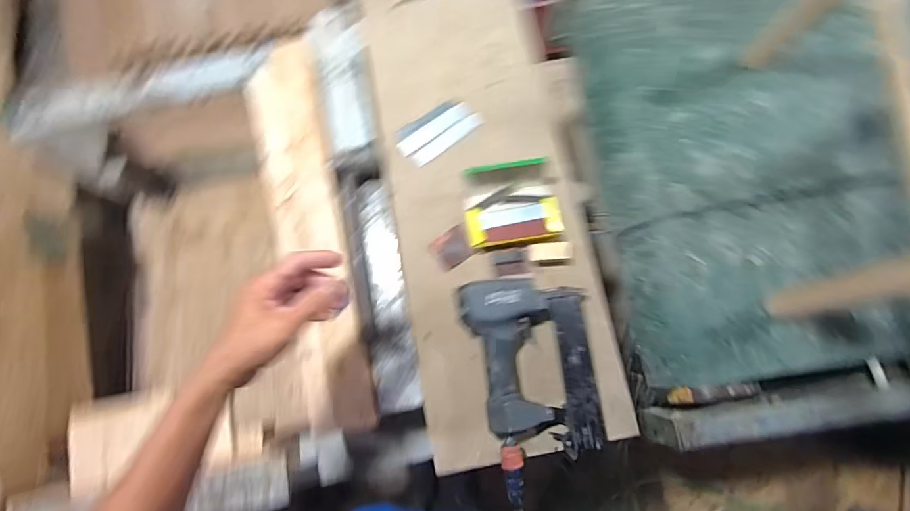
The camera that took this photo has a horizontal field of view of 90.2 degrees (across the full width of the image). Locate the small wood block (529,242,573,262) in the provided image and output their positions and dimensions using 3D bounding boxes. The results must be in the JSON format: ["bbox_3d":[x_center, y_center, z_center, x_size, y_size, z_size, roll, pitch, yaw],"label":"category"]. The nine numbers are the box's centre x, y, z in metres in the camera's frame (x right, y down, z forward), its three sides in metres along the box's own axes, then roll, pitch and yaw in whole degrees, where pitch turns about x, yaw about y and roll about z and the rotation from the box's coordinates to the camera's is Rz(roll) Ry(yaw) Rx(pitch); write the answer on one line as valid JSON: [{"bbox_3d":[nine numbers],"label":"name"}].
[{"bbox_3d":[0.136,-0.006,0.644,0.058,0.008,0.025,-3,76,22],"label":"small wood block"}]

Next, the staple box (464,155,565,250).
[{"bbox_3d":[0.084,-0.074,0.656,0.132,0.046,0.113,-6,77,-2],"label":"staple box"}]

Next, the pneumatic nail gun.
[{"bbox_3d":[0.102,0.144,0.601,0.185,0.057,0.224,-5,77,-1],"label":"pneumatic nail gun"}]

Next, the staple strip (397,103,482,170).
[{"bbox_3d":[-0.028,-0.197,0.710,0.127,0.010,0.072,-35,79,-8],"label":"staple strip"}]

